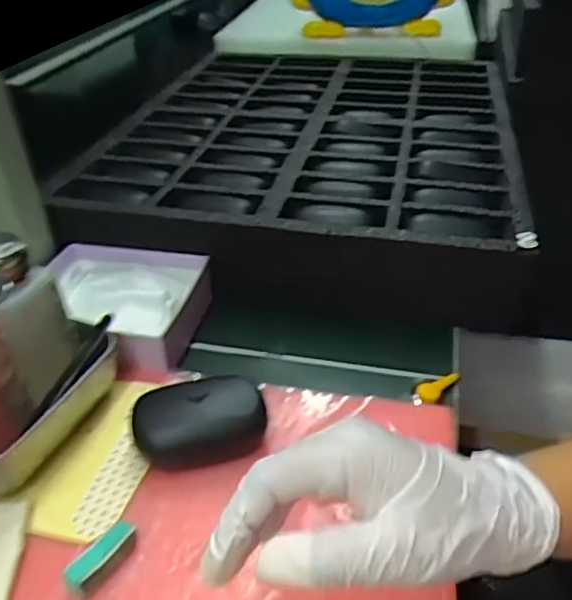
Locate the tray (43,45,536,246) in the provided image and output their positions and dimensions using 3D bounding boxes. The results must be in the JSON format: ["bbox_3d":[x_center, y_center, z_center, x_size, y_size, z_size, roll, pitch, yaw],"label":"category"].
[{"bbox_3d":[0.029,-0.189,0.649,0.403,0.029,0.452,7,37,11],"label":"tray"}]

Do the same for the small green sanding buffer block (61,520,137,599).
[{"bbox_3d":[-0.098,0.136,0.321,0.013,0.021,0.040,21,42,27],"label":"small green sanding buffer block"}]

